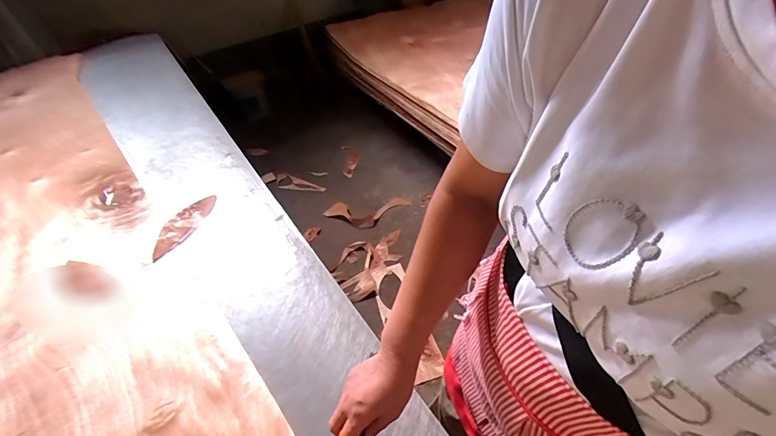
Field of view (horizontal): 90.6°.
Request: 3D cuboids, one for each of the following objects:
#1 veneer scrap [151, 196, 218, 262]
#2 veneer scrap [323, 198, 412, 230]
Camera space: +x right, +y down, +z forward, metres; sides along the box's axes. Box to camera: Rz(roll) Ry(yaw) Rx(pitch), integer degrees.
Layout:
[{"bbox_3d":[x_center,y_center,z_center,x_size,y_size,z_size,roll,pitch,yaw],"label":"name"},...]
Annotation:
[{"bbox_3d":[-0.447,0.013,0.837,0.080,0.009,0.202,9,41,18],"label":"veneer scrap"},{"bbox_3d":[-0.102,-0.027,1.939,0.442,0.046,0.187,-9,42,-1],"label":"veneer scrap"}]

